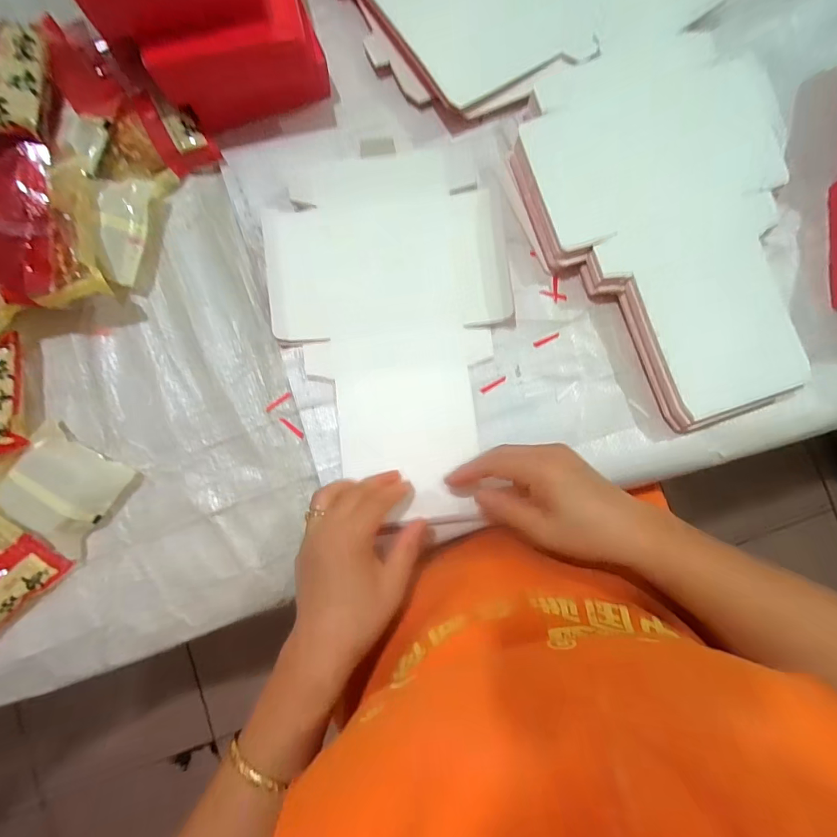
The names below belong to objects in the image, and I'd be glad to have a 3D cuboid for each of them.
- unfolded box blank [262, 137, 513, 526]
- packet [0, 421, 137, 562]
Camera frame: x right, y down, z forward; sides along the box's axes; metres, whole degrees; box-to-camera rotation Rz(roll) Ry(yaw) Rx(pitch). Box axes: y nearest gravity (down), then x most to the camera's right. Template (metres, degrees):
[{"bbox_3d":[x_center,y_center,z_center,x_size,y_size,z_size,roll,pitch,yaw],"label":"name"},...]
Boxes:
[{"bbox_3d":[-0.020,-0.076,0.399,0.210,0.029,0.336,-9,86,-1],"label":"unfolded box blank"},{"bbox_3d":[-0.323,0.062,0.377,0.094,0.033,0.088,33,86,1],"label":"packet"}]

